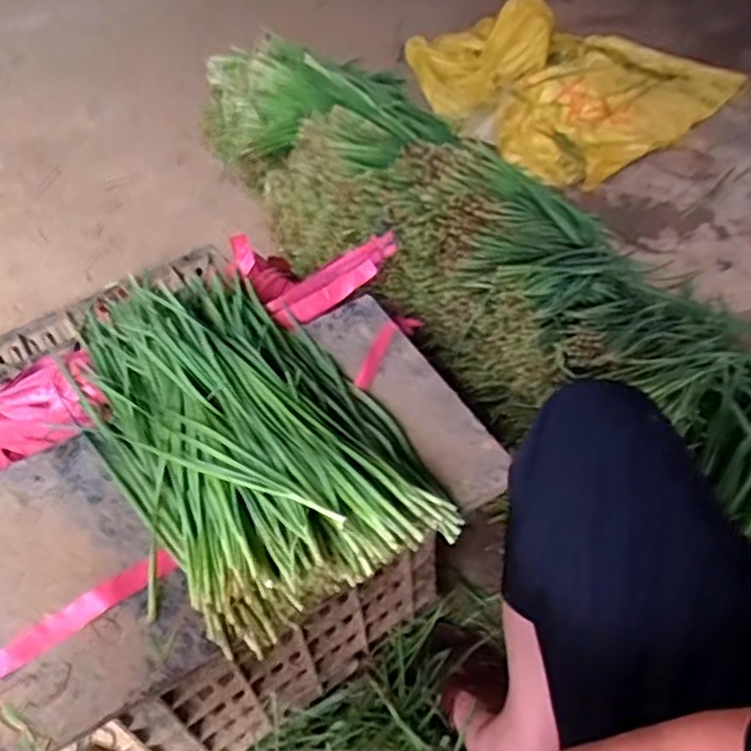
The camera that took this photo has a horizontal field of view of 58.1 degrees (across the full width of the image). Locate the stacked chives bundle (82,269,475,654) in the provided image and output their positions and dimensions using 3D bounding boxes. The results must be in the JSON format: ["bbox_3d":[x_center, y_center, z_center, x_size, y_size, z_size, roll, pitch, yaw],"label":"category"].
[{"bbox_3d":[-0.125,0.028,0.607,0.241,0.087,0.414,-22,50,-19],"label":"stacked chives bundle"}]

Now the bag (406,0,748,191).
[{"bbox_3d":[0.440,-0.775,1.679,0.675,0.171,0.694,-31,54,-26],"label":"bag"}]

